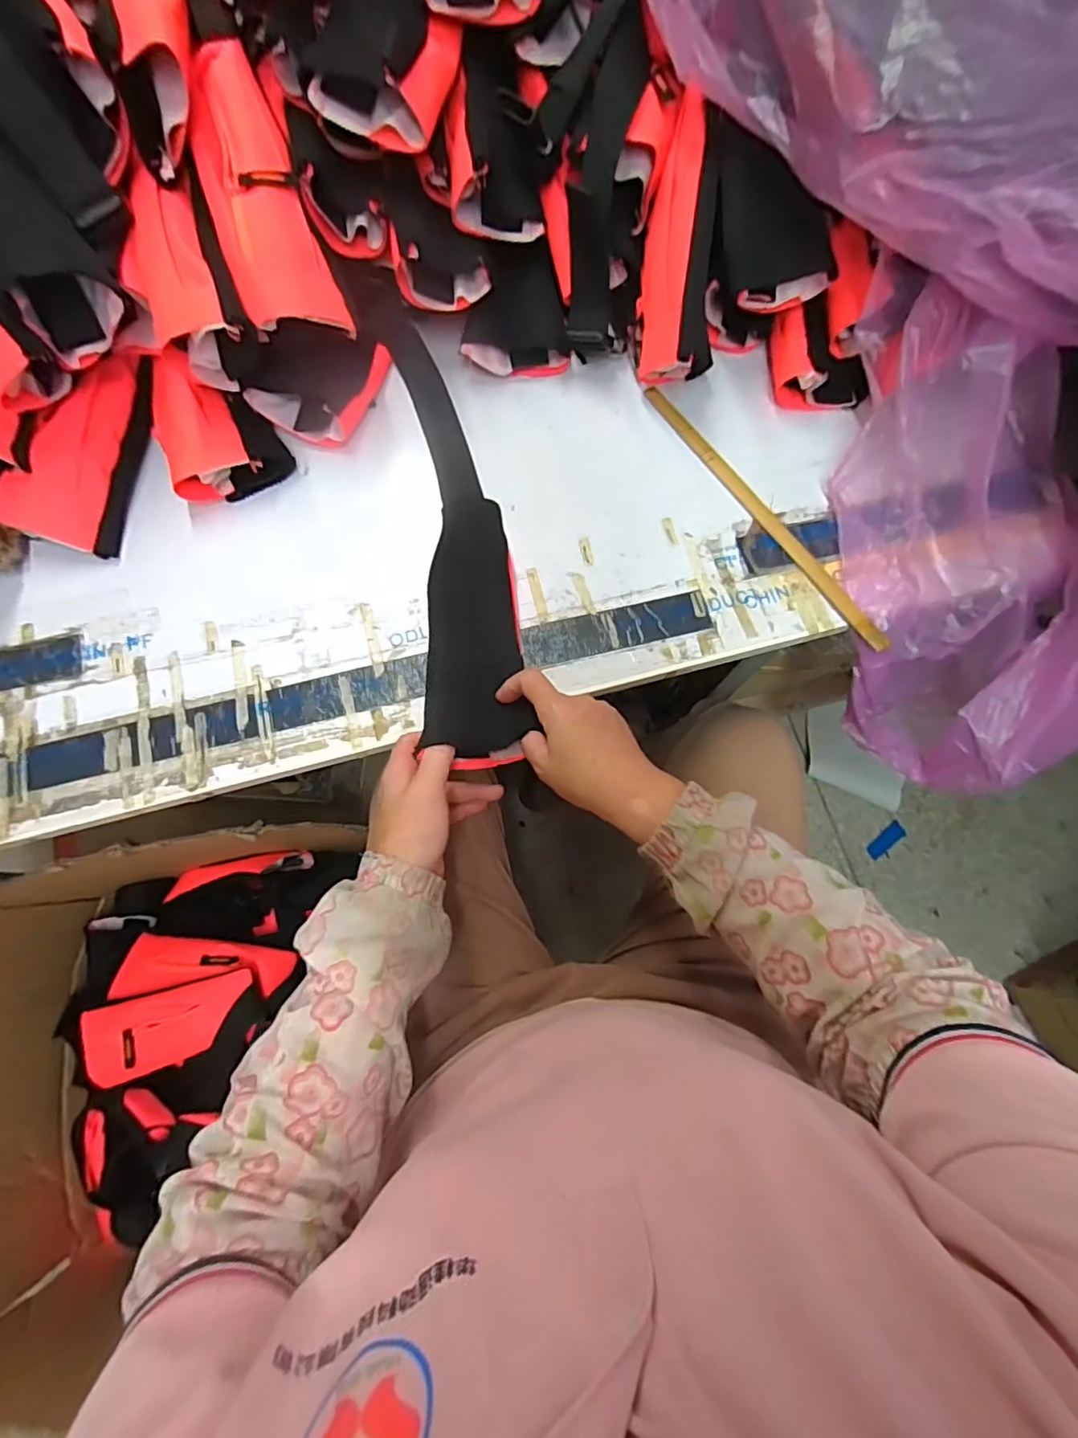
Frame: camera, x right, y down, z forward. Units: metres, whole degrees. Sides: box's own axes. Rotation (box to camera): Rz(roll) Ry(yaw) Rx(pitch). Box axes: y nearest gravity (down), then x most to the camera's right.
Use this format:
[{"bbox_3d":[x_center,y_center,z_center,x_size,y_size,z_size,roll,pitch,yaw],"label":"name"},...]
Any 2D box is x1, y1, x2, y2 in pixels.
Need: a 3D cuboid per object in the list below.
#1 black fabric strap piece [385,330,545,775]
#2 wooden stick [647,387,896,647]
[{"bbox_3d":[-0.072,-0.171,0.502,0.080,0.054,0.427,-8,71,-2],"label":"black fabric strap piece"},{"bbox_3d":[0.206,-0.196,0.528,0.017,0.009,0.334,-32,77,-9],"label":"wooden stick"}]

